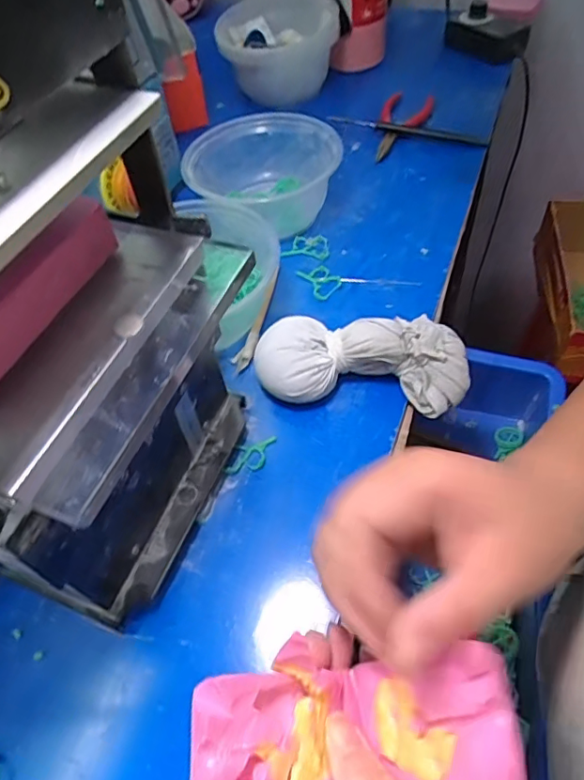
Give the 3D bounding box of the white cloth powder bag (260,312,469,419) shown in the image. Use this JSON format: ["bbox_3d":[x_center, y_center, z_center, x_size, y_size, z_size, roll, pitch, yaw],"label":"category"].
[{"bbox_3d":[0.047,-0.019,0.355,0.138,0.042,0.055,4,54,8],"label":"white cloth powder bag"}]

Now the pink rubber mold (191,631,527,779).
[{"bbox_3d":[0.021,0.118,0.182,0.101,0.045,0.050,-9,53,5],"label":"pink rubber mold"}]

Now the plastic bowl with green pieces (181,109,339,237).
[{"bbox_3d":[-0.030,-0.189,0.478,0.132,0.061,0.126,-3,53,3],"label":"plastic bowl with green pieces"}]

